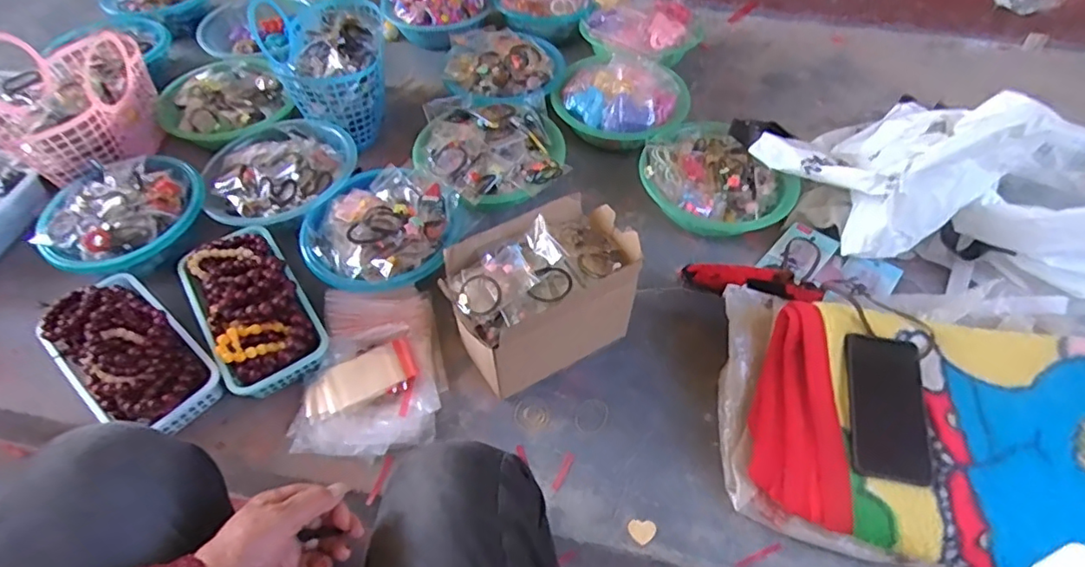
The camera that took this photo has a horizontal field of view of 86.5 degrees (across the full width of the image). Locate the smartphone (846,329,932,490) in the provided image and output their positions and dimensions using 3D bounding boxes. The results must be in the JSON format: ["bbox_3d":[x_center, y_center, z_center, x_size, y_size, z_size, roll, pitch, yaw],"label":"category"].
[{"bbox_3d":[0.380,0.136,0.643,0.079,0.016,0.162,9,63,7],"label":"smartphone"}]

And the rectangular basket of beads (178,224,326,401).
[{"bbox_3d":[-0.399,0.019,0.776,0.129,0.078,0.261,-29,57,-20],"label":"rectangular basket of beads"}]

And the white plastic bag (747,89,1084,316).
[{"bbox_3d":[0.589,-0.167,0.795,0.502,0.203,0.339,31,59,22],"label":"white plastic bag"}]

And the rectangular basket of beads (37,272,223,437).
[{"bbox_3d":[-0.535,0.078,0.732,0.258,0.090,0.122,34,60,24],"label":"rectangular basket of beads"}]

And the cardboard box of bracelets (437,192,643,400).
[{"bbox_3d":[-0.002,0.026,0.719,0.232,0.180,0.134,-22,55,-16],"label":"cardboard box of bracelets"}]

